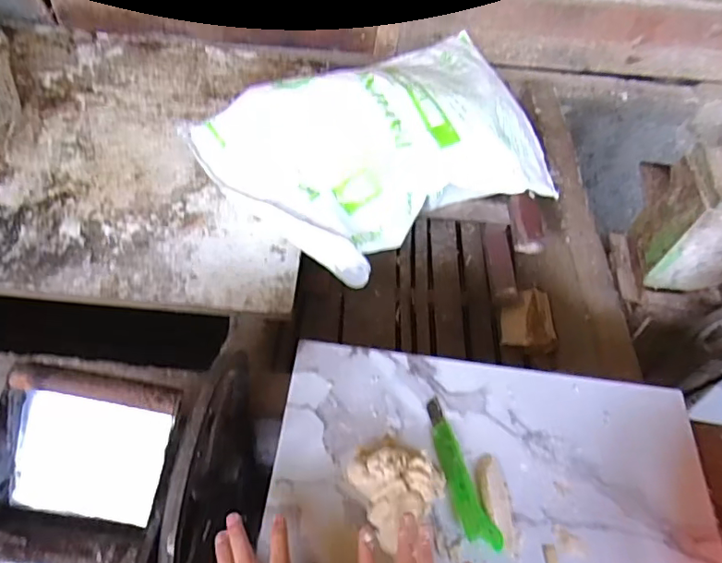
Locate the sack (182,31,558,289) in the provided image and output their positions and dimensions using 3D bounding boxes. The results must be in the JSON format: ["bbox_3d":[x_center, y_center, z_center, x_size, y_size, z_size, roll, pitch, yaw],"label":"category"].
[{"bbox_3d":[0.054,-0.268,1.078,0.653,0.199,0.395,-24,60,-23],"label":"sack"}]

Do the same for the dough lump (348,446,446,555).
[{"bbox_3d":[0.030,0.220,0.570,0.092,0.048,0.093,3,53,-4],"label":"dough lump"}]

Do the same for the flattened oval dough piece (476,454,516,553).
[{"bbox_3d":[0.148,0.240,0.589,0.033,0.009,0.097,1,53,-5],"label":"flattened oval dough piece"}]

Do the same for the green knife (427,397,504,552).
[{"bbox_3d":[0.106,0.212,0.603,0.032,0.014,0.172,-12,55,-14],"label":"green knife"}]

